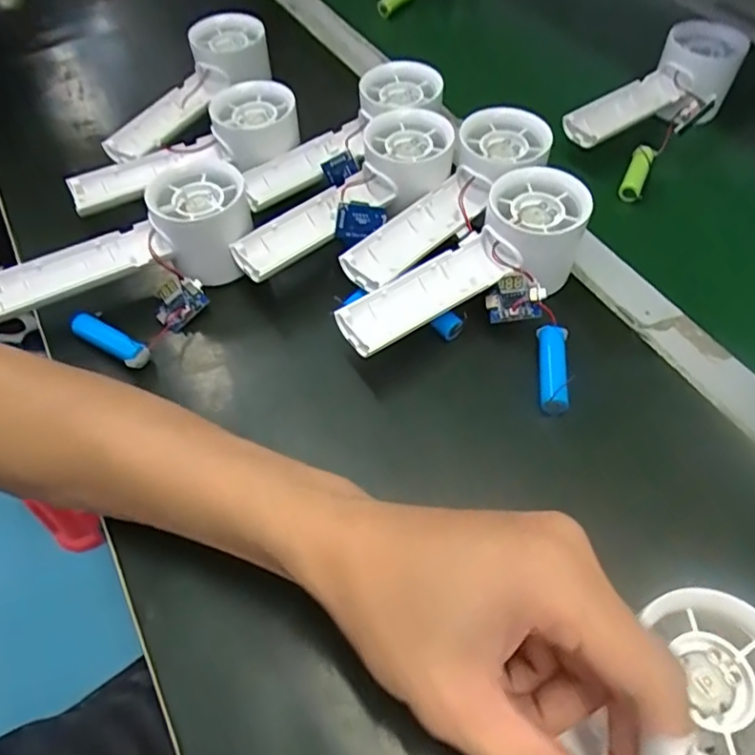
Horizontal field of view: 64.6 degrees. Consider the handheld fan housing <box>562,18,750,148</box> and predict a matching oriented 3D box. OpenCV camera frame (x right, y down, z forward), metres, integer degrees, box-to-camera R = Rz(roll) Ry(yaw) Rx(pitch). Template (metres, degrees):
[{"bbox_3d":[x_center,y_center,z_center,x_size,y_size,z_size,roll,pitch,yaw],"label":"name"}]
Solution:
[{"bbox_3d":[0.216,-0.219,0.449,0.156,0.042,0.062,-34,61,-20],"label":"handheld fan housing"}]

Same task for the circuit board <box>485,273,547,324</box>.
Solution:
[{"bbox_3d":[0.078,-0.045,0.337,0.032,0.005,0.025,-5,94,18],"label":"circuit board"}]

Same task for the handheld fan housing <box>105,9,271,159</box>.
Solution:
[{"bbox_3d":[-0.146,-0.222,0.452,0.049,0.045,0.164,23,59,17],"label":"handheld fan housing"}]

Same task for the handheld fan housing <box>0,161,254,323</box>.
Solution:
[{"bbox_3d":[-0.154,-0.082,0.360,0.153,0.049,0.062,-16,56,-9],"label":"handheld fan housing"}]

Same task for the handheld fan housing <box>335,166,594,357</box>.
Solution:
[{"bbox_3d":[0.053,-0.058,0.350,0.162,0.053,0.063,-31,58,-7],"label":"handheld fan housing"}]

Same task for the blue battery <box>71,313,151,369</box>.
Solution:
[{"bbox_3d":[-0.154,-0.022,0.342,0.053,0.015,0.013,29,61,20],"label":"blue battery"}]

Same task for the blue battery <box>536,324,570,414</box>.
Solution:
[{"bbox_3d":[0.097,-0.005,0.330,0.016,0.015,0.051,5,56,6],"label":"blue battery"}]

